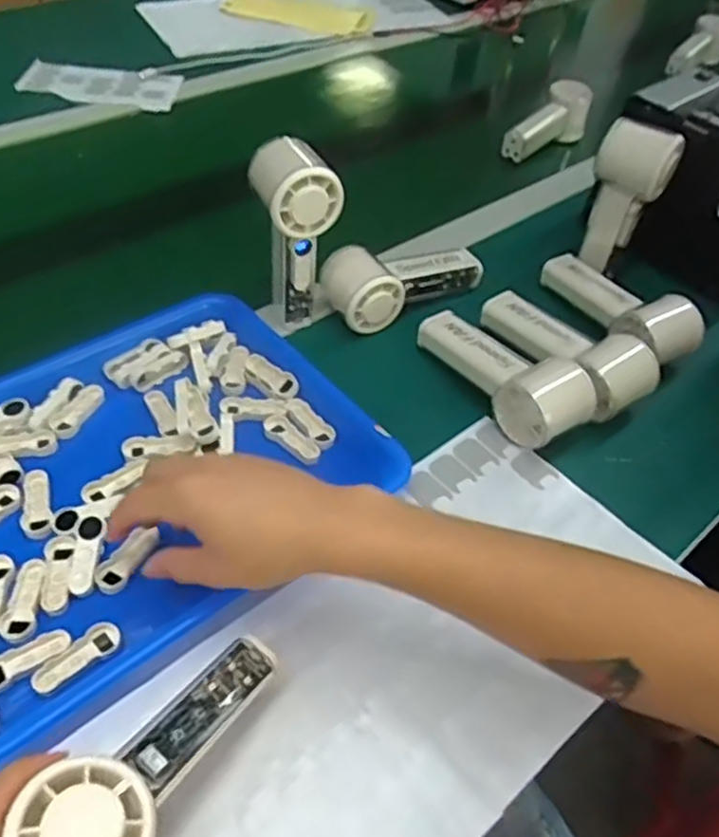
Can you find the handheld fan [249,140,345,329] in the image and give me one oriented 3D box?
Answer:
[{"bbox_3d":[-0.054,-0.151,0.578,0.051,0.133,0.061,-19,52,-22],"label":"handheld fan"}]

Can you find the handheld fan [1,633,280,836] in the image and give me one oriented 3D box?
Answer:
[{"bbox_3d":[-0.091,0.159,0.330,0.051,0.033,0.151,27,24,18],"label":"handheld fan"}]

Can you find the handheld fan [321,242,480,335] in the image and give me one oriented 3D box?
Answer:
[{"bbox_3d":[0.041,-0.130,0.647,0.150,0.049,0.067,-21,53,-24],"label":"handheld fan"}]

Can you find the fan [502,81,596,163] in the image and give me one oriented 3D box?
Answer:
[{"bbox_3d":[0.238,-0.371,0.885,0.056,0.068,0.138,31,52,22],"label":"fan"}]

